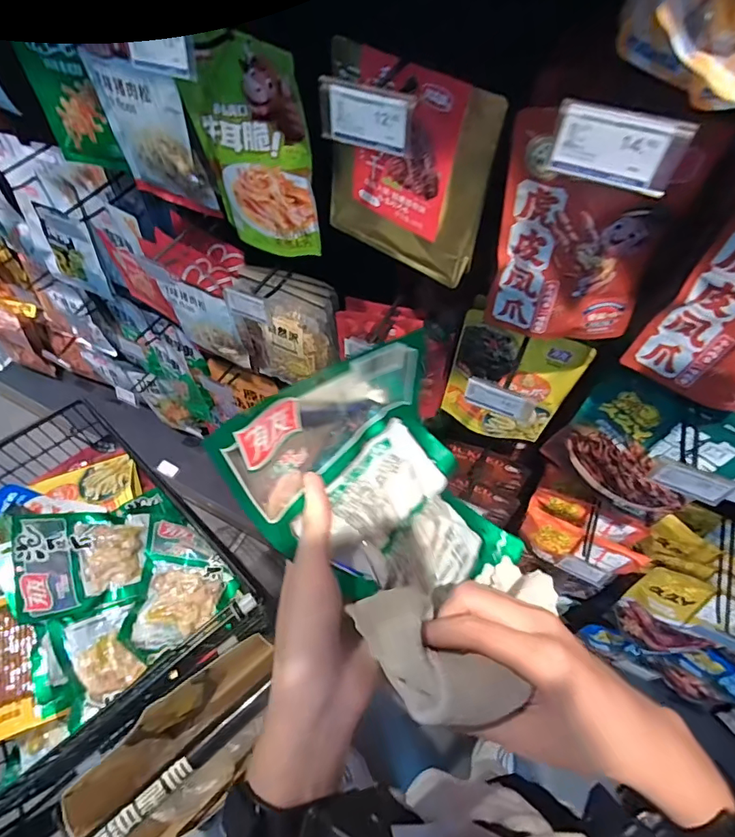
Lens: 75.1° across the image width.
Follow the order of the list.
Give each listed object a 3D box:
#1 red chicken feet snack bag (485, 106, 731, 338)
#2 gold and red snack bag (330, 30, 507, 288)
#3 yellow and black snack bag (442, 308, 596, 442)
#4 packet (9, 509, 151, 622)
[{"bbox_3d":[0.212,-0.172,0.478,0.167,0.218,0.036,8,59,5],"label":"red chicken feet snack bag"},{"bbox_3d":[0.037,-0.262,0.515,0.191,0.194,0.029,34,64,19],"label":"gold and red snack bag"},{"bbox_3d":[0.217,-0.049,0.748,0.180,0.227,0.039,20,61,12],"label":"yellow and black snack bag"},{"bbox_3d":[-0.435,0.213,0.738,0.177,0.023,0.159,-1,52,-37],"label":"packet"}]

